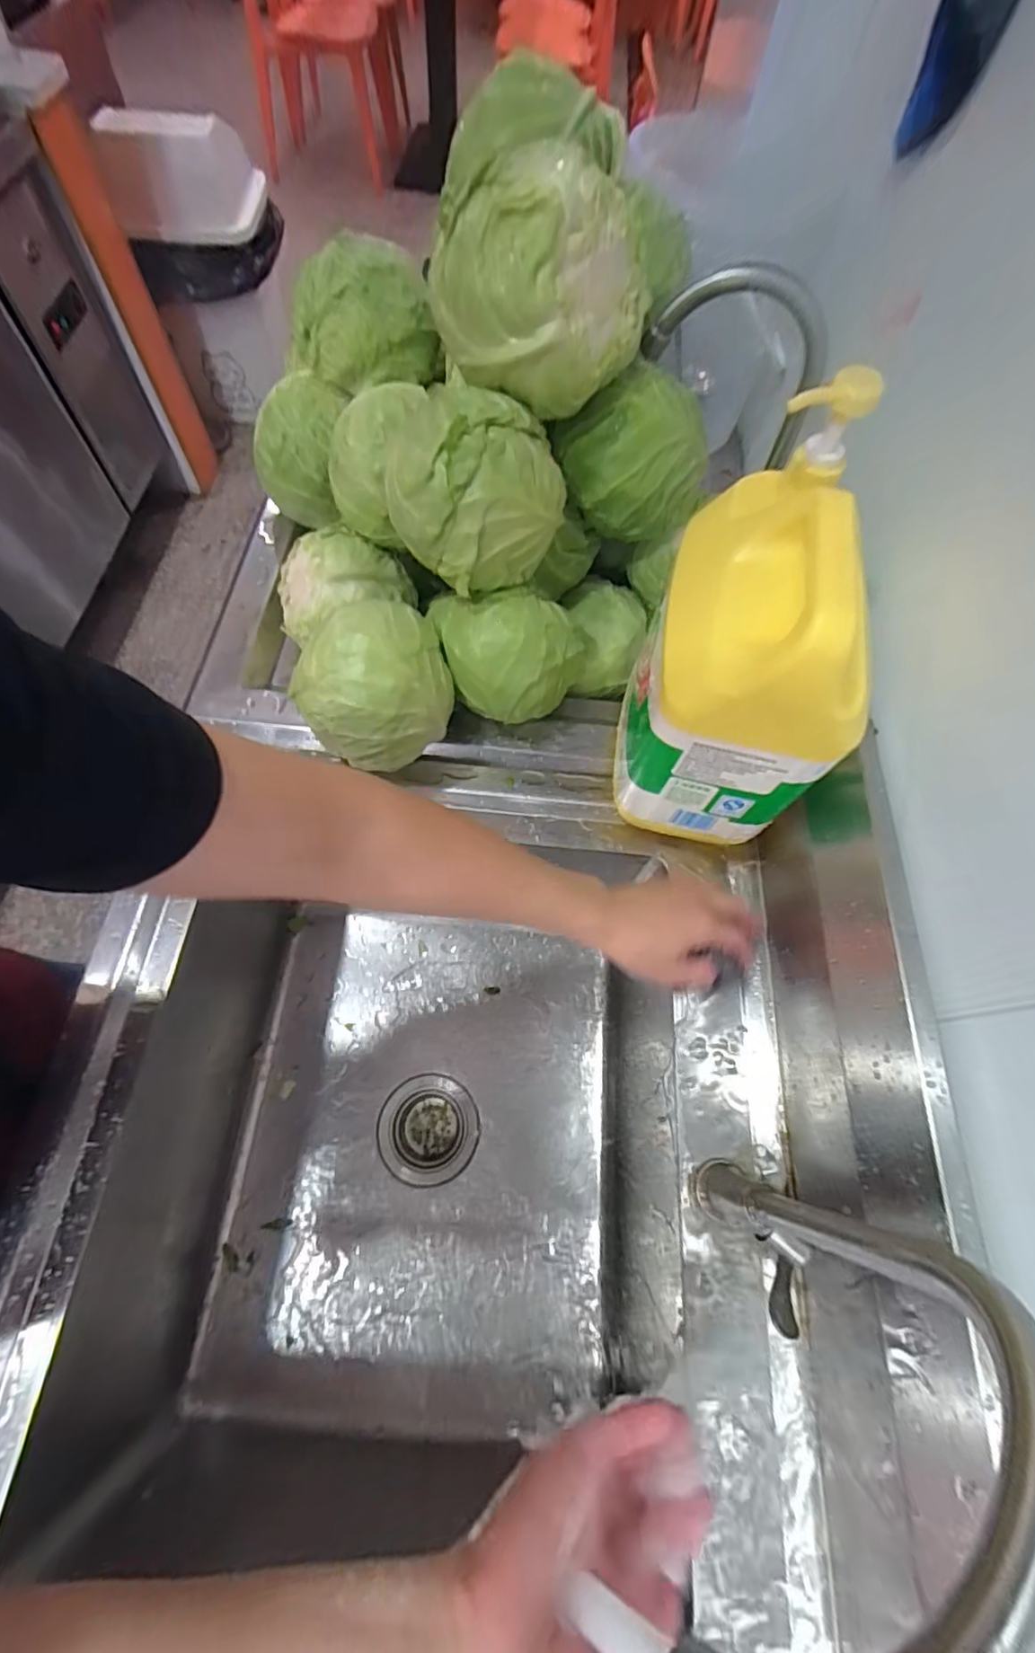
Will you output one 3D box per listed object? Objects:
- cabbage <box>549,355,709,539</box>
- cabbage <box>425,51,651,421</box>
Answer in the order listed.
[{"bbox_3d":[0.098,-0.312,0.512,0.111,0.110,0.100,-25,70,-14],"label":"cabbage"},{"bbox_3d":[0.007,-0.395,0.406,0.149,0.129,0.112,39,70,13],"label":"cabbage"}]

